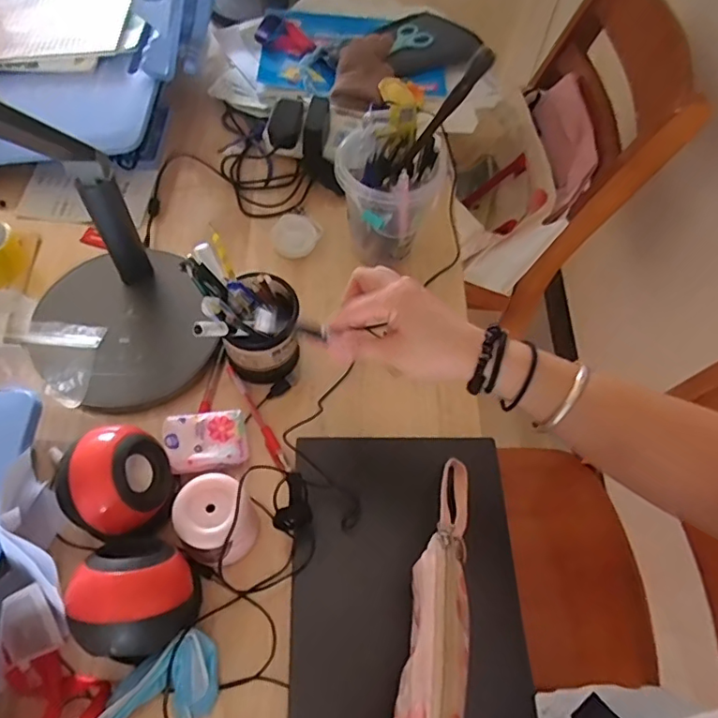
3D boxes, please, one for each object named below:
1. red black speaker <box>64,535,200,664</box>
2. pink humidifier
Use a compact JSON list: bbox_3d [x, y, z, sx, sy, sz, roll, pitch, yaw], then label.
[{"bbox_3d":[-0.187,0.207,0.478,0.086,0.090,0.089,2,61,-3],"label":"red black speaker"},{"bbox_3d":[-0.130,0.153,0.520,0.066,0.080,0.068,2,61,-3],"label":"pink humidifier"}]

